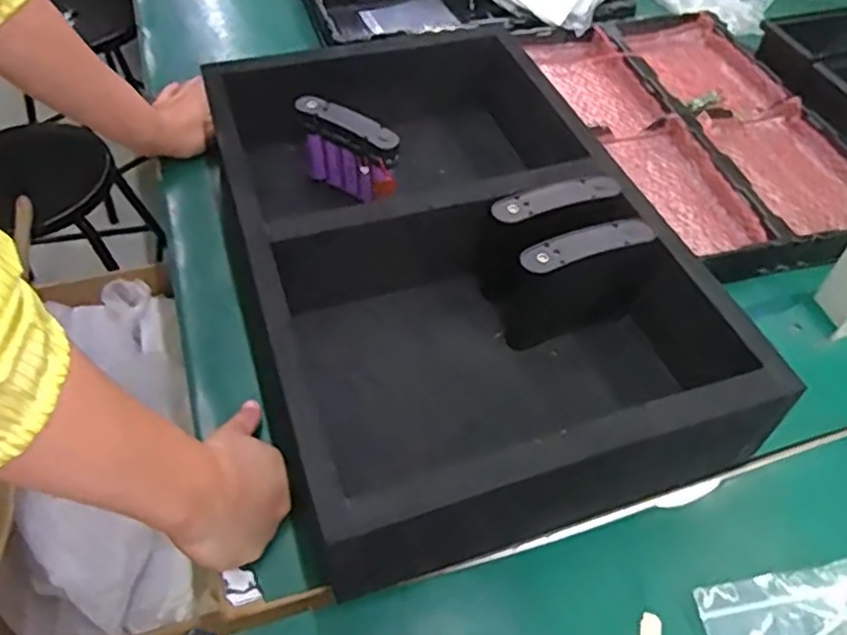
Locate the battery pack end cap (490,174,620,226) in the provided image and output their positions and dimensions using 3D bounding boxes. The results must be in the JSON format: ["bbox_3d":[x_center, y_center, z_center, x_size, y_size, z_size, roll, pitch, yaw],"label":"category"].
[{"bbox_3d":[0.119,-0.108,0.622,0.123,0.011,0.038,-19,54,-16],"label":"battery pack end cap"}]

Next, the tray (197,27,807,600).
[{"bbox_3d":[0.016,-0.072,0.648,0.353,0.118,0.545,-14,55,-13],"label":"tray"}]

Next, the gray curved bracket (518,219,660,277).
[{"bbox_3d":[0.138,-0.064,0.584,0.123,0.007,0.034,-18,54,-16],"label":"gray curved bracket"}]

